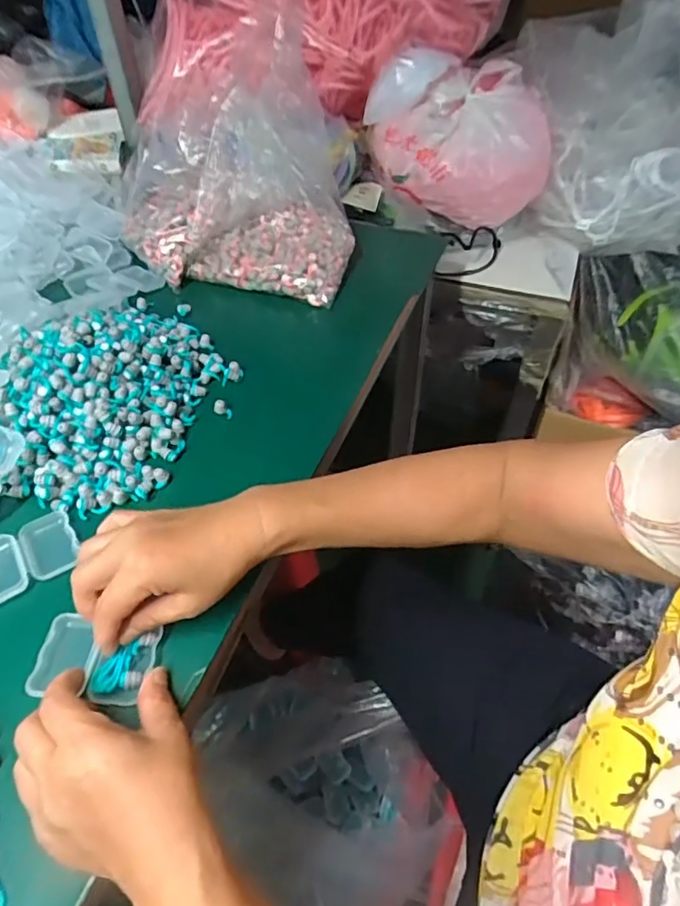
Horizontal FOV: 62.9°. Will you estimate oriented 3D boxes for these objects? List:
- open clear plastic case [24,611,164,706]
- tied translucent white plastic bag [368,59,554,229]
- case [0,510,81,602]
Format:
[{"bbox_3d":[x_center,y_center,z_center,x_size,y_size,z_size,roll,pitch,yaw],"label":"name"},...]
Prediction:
[{"bbox_3d":[-0.162,0.137,0.368,0.073,0.017,0.052,7,49,7],"label":"open clear plastic case"},{"bbox_3d":[0.183,-0.446,0.811,0.240,0.150,0.177,-24,53,-19],"label":"tied translucent white plastic bag"},{"bbox_3d":[-0.241,0.080,0.423,0.075,0.014,0.059,-28,54,-22],"label":"case"}]

